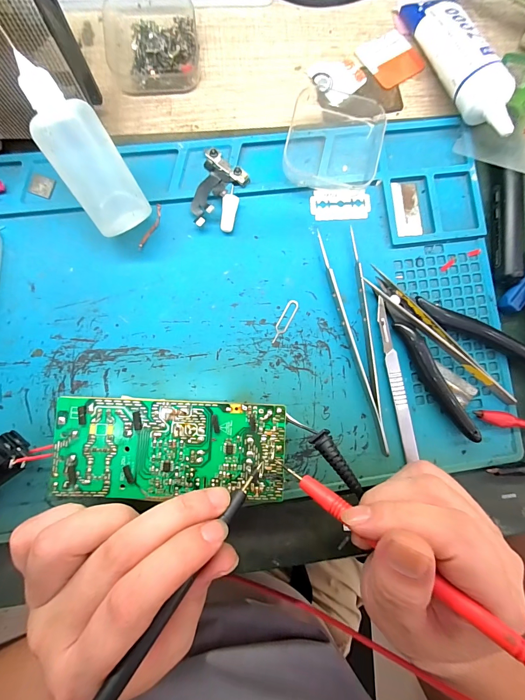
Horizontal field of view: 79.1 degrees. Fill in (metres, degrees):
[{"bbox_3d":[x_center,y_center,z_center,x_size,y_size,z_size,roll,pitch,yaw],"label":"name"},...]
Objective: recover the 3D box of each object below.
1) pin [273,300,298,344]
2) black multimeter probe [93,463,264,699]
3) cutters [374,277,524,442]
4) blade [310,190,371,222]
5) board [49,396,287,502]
[{"bbox_3d":[0.015,-0.020,0.216,0.008,0.004,0.032,28,85,-1],"label":"pin"},{"bbox_3d":[-0.040,0.109,0.144,0.008,0.014,0.143,42,52,0],"label":"black multimeter probe"},{"bbox_3d":[0.128,-0.009,0.216,0.069,0.014,0.115,-38,89,-5],"label":"cutters"},{"bbox_3d":[0.056,-0.103,0.224,0.043,0.004,0.021,-3,86,-3],"label":"blade"},{"bbox_3d":[-0.053,0.059,0.197,0.131,0.024,0.056,3,86,-3],"label":"board"}]

